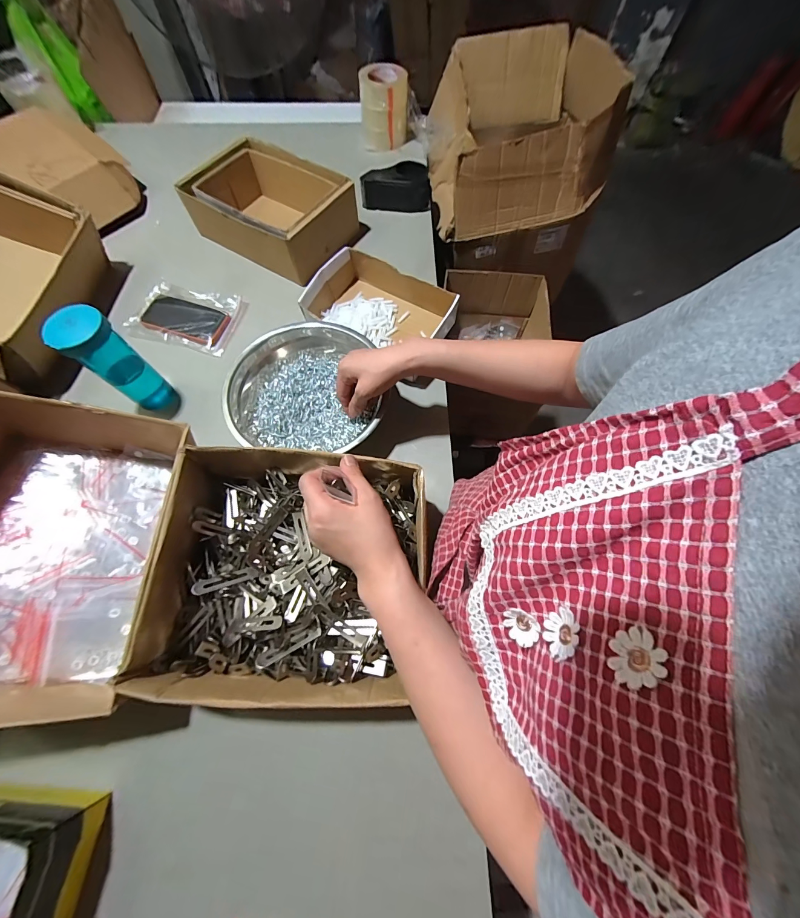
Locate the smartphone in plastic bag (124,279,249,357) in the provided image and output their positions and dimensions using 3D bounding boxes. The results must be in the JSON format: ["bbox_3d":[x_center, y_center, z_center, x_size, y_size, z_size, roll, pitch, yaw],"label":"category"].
[{"bbox_3d":[-0.410,-0.275,0.646,0.192,0.023,0.132,13,75,2],"label":"smartphone in plastic bag"}]

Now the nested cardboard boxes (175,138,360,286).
[{"bbox_3d":[-0.260,-0.510,0.703,0.316,0.105,0.208,30,71,11],"label":"nested cardboard boxes"}]

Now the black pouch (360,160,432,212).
[{"bbox_3d":[-0.011,-0.616,0.771,0.154,0.067,0.086,-5,68,-2],"label":"black pouch"}]

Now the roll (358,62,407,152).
[{"bbox_3d":[-0.039,-0.862,0.838,0.113,0.138,0.104,-3,68,-2],"label":"roll"}]

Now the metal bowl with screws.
[{"bbox_3d":[-0.152,-0.114,0.550,0.231,0.072,0.209,1,68,0],"label":"metal bowl with screws"}]

